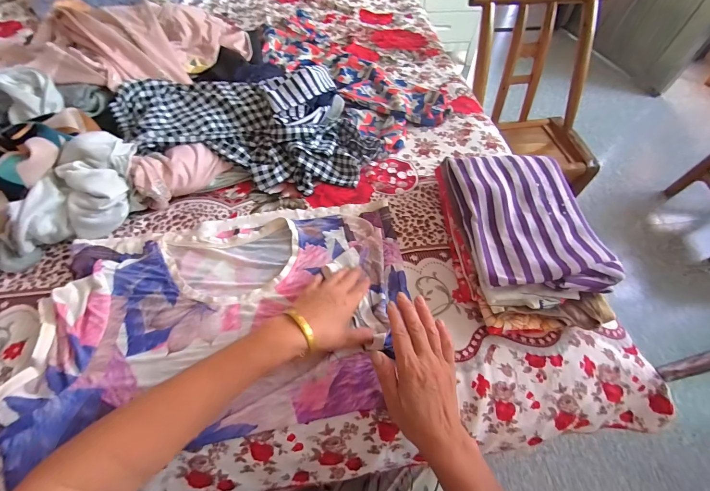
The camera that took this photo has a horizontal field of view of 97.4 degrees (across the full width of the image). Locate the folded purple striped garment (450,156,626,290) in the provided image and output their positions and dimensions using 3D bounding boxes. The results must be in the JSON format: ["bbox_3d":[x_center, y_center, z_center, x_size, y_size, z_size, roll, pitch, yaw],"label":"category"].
[{"bbox_3d":[0.246,-0.045,0.454,0.158,0.032,0.235,-2,56,-5],"label":"folded purple striped garment"}]

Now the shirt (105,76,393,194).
[{"bbox_3d":[-0.198,-0.225,0.601,0.501,0.080,0.225,6,57,3],"label":"shirt"}]

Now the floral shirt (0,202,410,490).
[{"bbox_3d":[-0.161,0.076,0.428,0.465,0.027,0.317,-6,56,-7],"label":"floral shirt"}]

